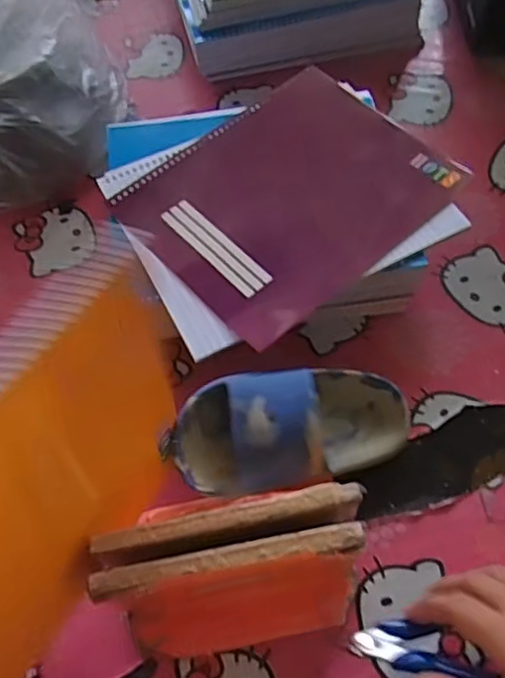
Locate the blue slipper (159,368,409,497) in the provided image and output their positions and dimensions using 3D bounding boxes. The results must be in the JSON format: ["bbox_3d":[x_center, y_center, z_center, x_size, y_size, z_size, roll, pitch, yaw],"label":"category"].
[{"bbox_3d":[0.032,0.062,0.442,0.177,0.062,0.080,-5,60,-19],"label":"blue slipper"}]

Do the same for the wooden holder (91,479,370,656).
[{"bbox_3d":[-0.012,0.150,0.388,0.164,0.113,0.071,-11,61,-3],"label":"wooden holder"}]

